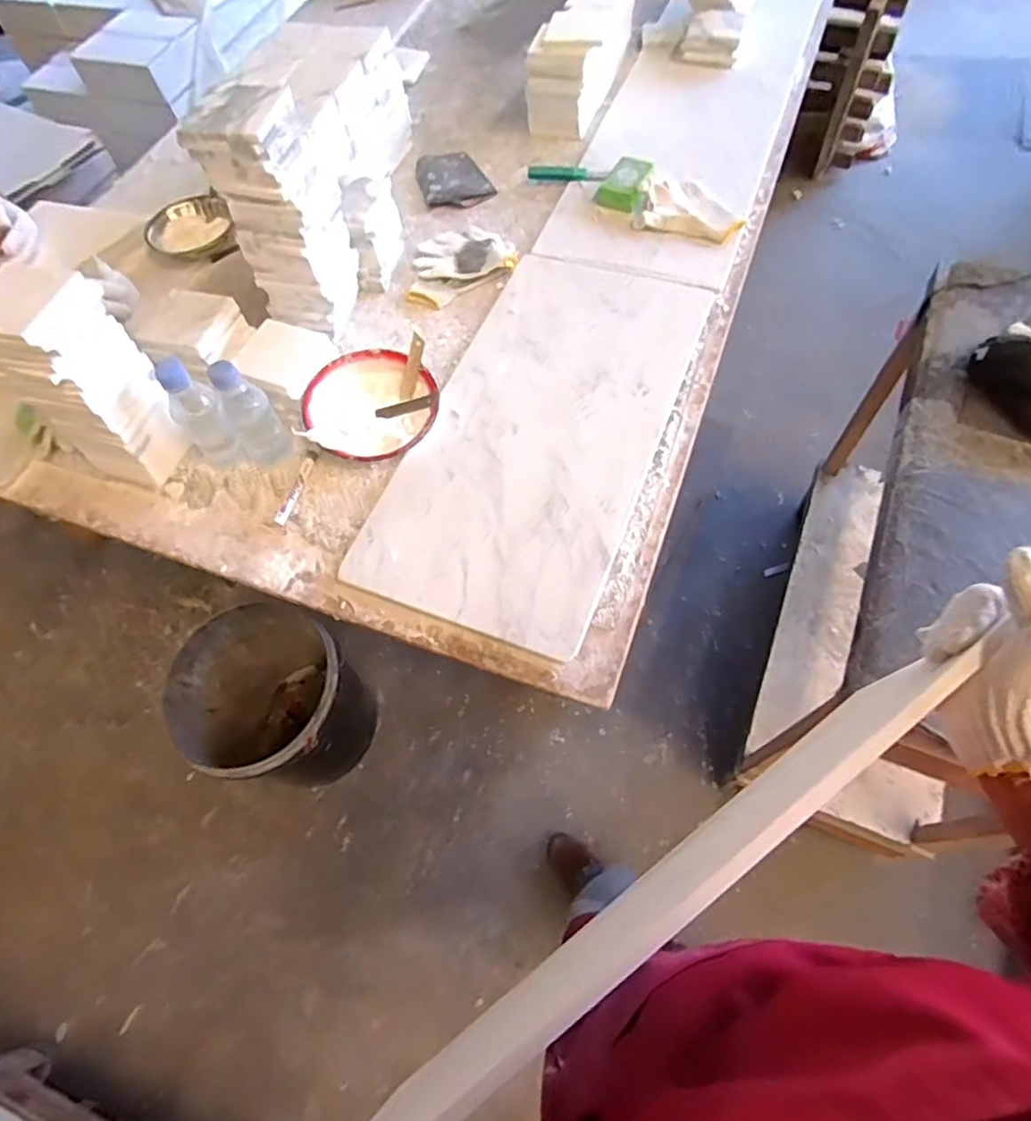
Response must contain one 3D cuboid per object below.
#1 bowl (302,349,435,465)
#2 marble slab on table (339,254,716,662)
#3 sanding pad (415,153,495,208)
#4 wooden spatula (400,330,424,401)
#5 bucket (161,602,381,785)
[{"bbox_3d":[-0.189,-0.200,0.830,0.168,0.057,0.156,-2,64,5],"label":"bowl"},{"bbox_3d":[0.038,-0.187,0.833,0.300,0.013,0.604,18,65,14],"label":"marble slab on table"},{"bbox_3d":[-0.111,-0.680,1.104,0.118,0.021,0.146,-16,60,-5],"label":"sanding pad"},{"bbox_3d":[-0.140,-0.261,0.844,0.018,0.006,0.087,16,104,-6],"label":"wooden spatula"},{"bbox_3d":[-0.494,0.325,1.335,0.325,0.371,0.328,-2,64,5],"label":"bucket"}]

